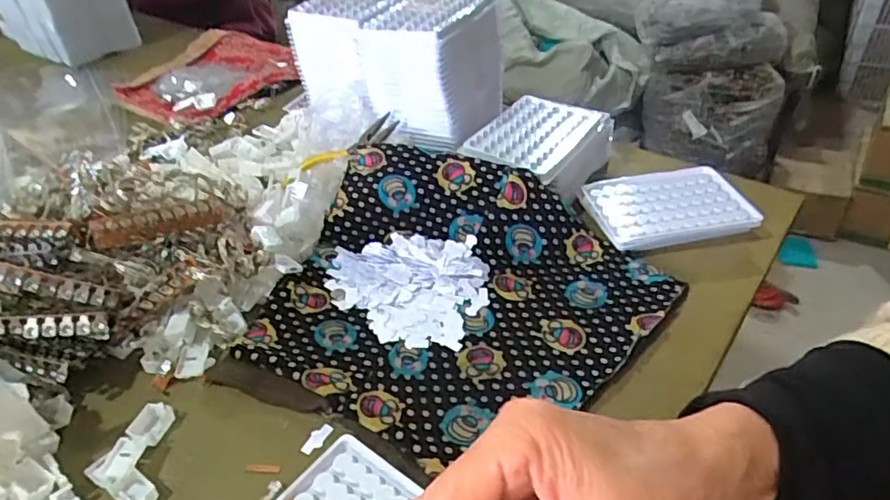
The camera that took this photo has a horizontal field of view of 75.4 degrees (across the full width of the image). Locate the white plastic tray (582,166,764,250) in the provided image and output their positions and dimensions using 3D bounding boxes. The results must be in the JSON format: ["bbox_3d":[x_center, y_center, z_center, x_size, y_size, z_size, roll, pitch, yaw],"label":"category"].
[{"bbox_3d":[0.200,-0.040,0.527,0.134,0.022,0.097,-7,39,-4],"label":"white plastic tray"}]

